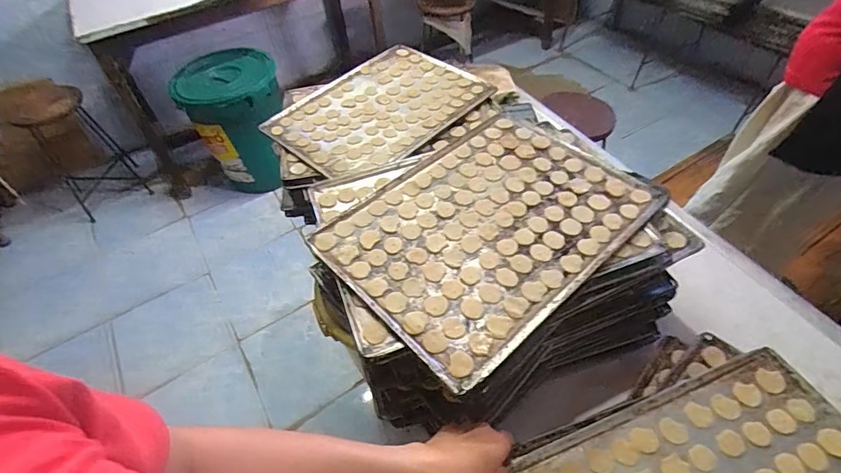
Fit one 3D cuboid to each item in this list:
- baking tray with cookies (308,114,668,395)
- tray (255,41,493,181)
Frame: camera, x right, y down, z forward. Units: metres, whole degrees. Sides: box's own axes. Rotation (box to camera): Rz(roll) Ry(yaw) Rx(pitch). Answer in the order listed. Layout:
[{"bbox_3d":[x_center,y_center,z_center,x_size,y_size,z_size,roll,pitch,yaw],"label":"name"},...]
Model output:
[{"bbox_3d":[0.102,-0.029,0.680,0.443,0.016,0.324,-34,54,-26],"label":"baking tray with cookies"},{"bbox_3d":[-0.089,-0.303,1.038,0.344,0.029,0.462,34,57,29],"label":"tray"}]

